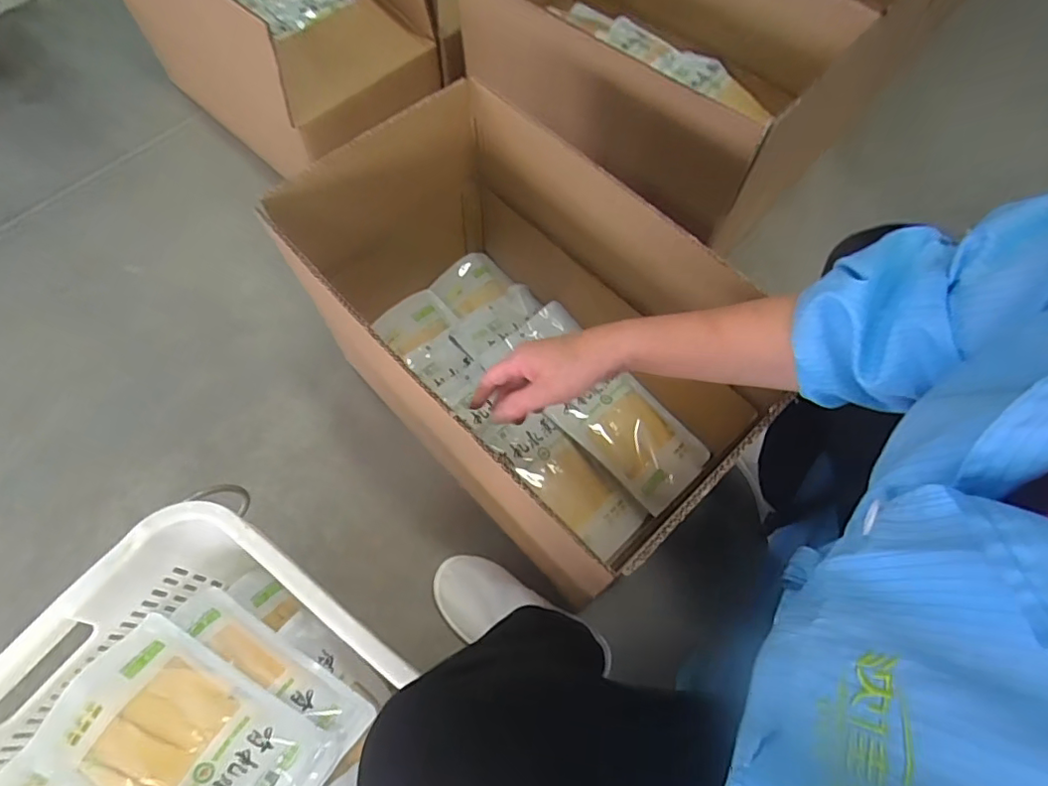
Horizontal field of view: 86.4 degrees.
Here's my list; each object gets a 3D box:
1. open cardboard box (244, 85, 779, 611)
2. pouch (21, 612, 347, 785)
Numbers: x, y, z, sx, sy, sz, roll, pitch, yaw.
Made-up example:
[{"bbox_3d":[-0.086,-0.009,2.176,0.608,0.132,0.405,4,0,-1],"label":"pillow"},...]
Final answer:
[{"bbox_3d":[-0.013,-0.069,0.709,0.323,0.313,0.574,-41,72,-18],"label":"open cardboard box"},{"bbox_3d":[-0.327,0.344,0.540,0.242,0.021,0.158,34,61,5],"label":"pouch"}]

